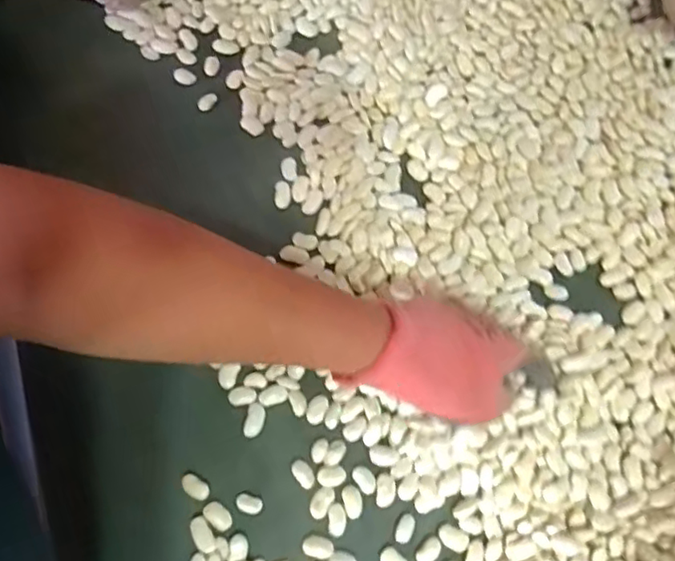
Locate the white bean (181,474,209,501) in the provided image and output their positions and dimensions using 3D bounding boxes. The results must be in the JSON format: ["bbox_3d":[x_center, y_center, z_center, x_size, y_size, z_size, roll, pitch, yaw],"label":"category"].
[{"bbox_3d":[-0.101,0.147,0.439,0.021,0.006,0.013,32,76,8],"label":"white bean"}]

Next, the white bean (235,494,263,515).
[{"bbox_3d":[-0.062,0.158,0.437,0.019,0.005,0.011,23,75,5],"label":"white bean"}]

